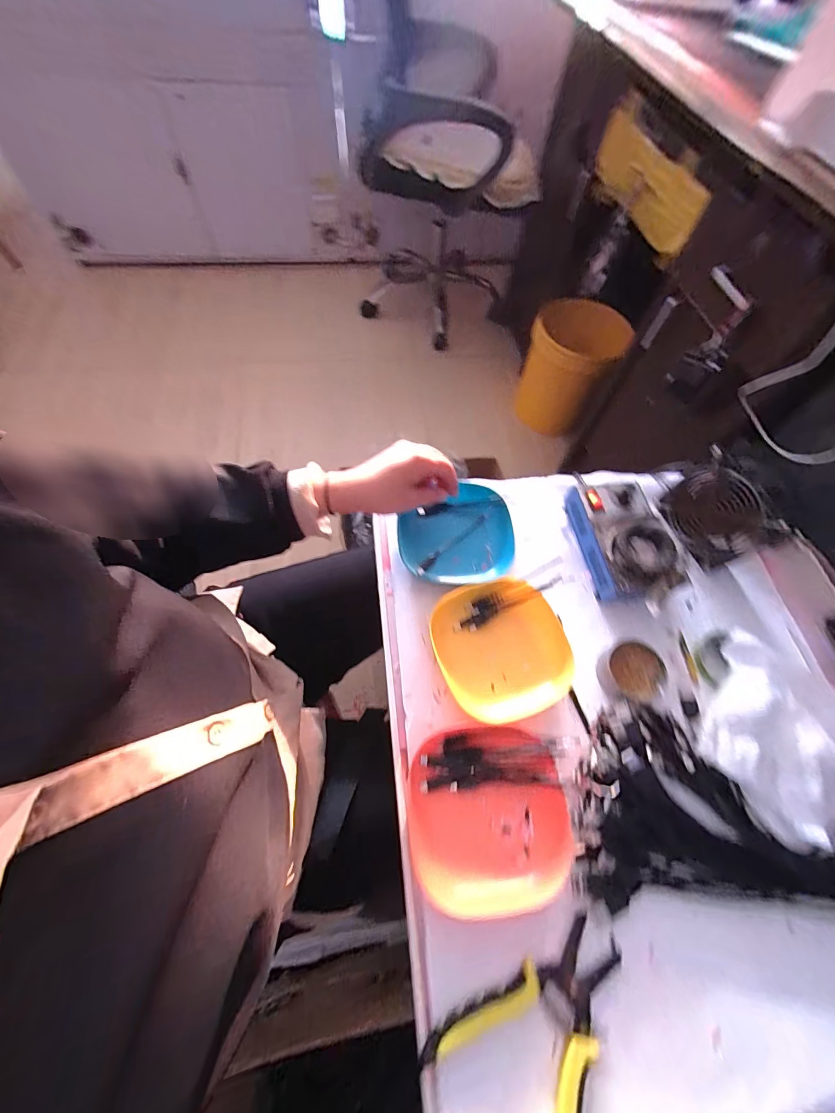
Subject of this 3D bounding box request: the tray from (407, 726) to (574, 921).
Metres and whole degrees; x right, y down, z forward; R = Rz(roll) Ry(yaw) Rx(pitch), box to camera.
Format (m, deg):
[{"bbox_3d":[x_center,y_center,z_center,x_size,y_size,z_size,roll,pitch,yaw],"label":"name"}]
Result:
[{"bbox_3d":[0.065,0.230,0.349,0.143,0.030,0.133,-9,64,-8],"label":"tray"}]

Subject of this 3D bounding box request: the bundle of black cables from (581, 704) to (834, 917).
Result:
[{"bbox_3d":[0.356,0.230,0.367,0.423,0.032,0.182,-3,64,-5],"label":"bundle of black cables"}]

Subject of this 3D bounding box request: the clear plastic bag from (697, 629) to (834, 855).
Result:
[{"bbox_3d":[0.374,0.189,0.386,0.156,0.033,0.160,37,67,14],"label":"clear plastic bag"}]

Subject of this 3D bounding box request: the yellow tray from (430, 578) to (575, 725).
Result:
[{"bbox_3d":[0.093,0.098,0.417,0.137,0.028,0.138,-17,66,-12],"label":"yellow tray"}]

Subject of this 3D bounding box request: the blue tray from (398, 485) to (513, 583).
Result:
[{"bbox_3d":[0.049,-0.023,0.477,0.140,0.025,0.122,-20,67,-13],"label":"blue tray"}]

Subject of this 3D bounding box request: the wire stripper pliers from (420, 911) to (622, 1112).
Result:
[{"bbox_3d":[0.100,0.376,0.290,0.160,0.015,0.109,-27,68,-16],"label":"wire stripper pliers"}]

